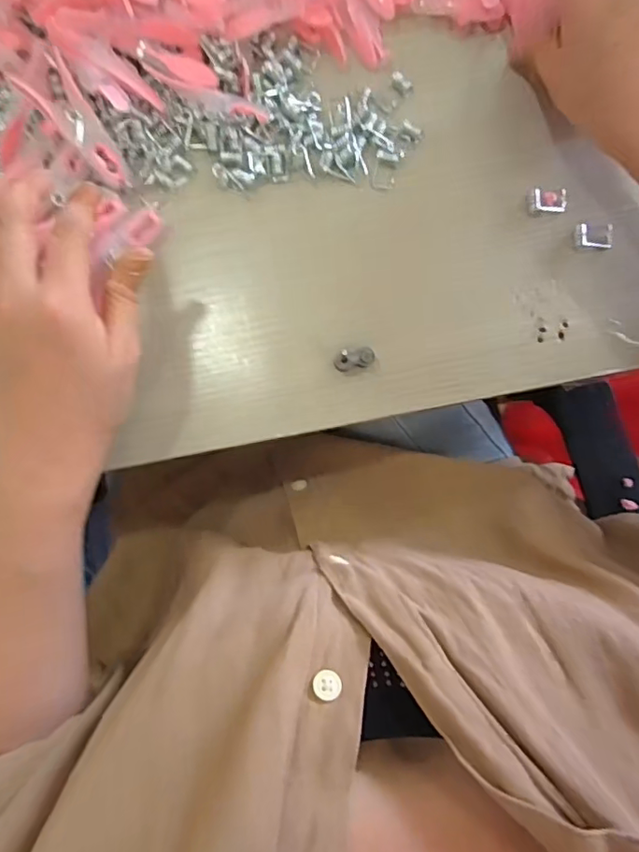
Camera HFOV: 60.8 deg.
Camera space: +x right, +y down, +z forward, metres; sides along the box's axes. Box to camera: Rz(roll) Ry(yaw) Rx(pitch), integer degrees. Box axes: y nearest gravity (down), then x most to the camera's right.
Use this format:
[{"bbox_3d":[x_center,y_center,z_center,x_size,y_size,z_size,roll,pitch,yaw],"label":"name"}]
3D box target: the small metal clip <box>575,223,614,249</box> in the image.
[{"bbox_3d":[0.164,-0.114,0.325,0.022,0.004,0.014,4,88,3],"label":"small metal clip"}]

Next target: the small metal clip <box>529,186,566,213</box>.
[{"bbox_3d":[0.138,-0.137,0.329,0.022,0.004,0.014,3,86,5],"label":"small metal clip"}]

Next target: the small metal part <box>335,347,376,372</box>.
[{"bbox_3d":[0.021,-0.039,0.329,0.024,0.018,0.012,-7,85,4],"label":"small metal part"}]

